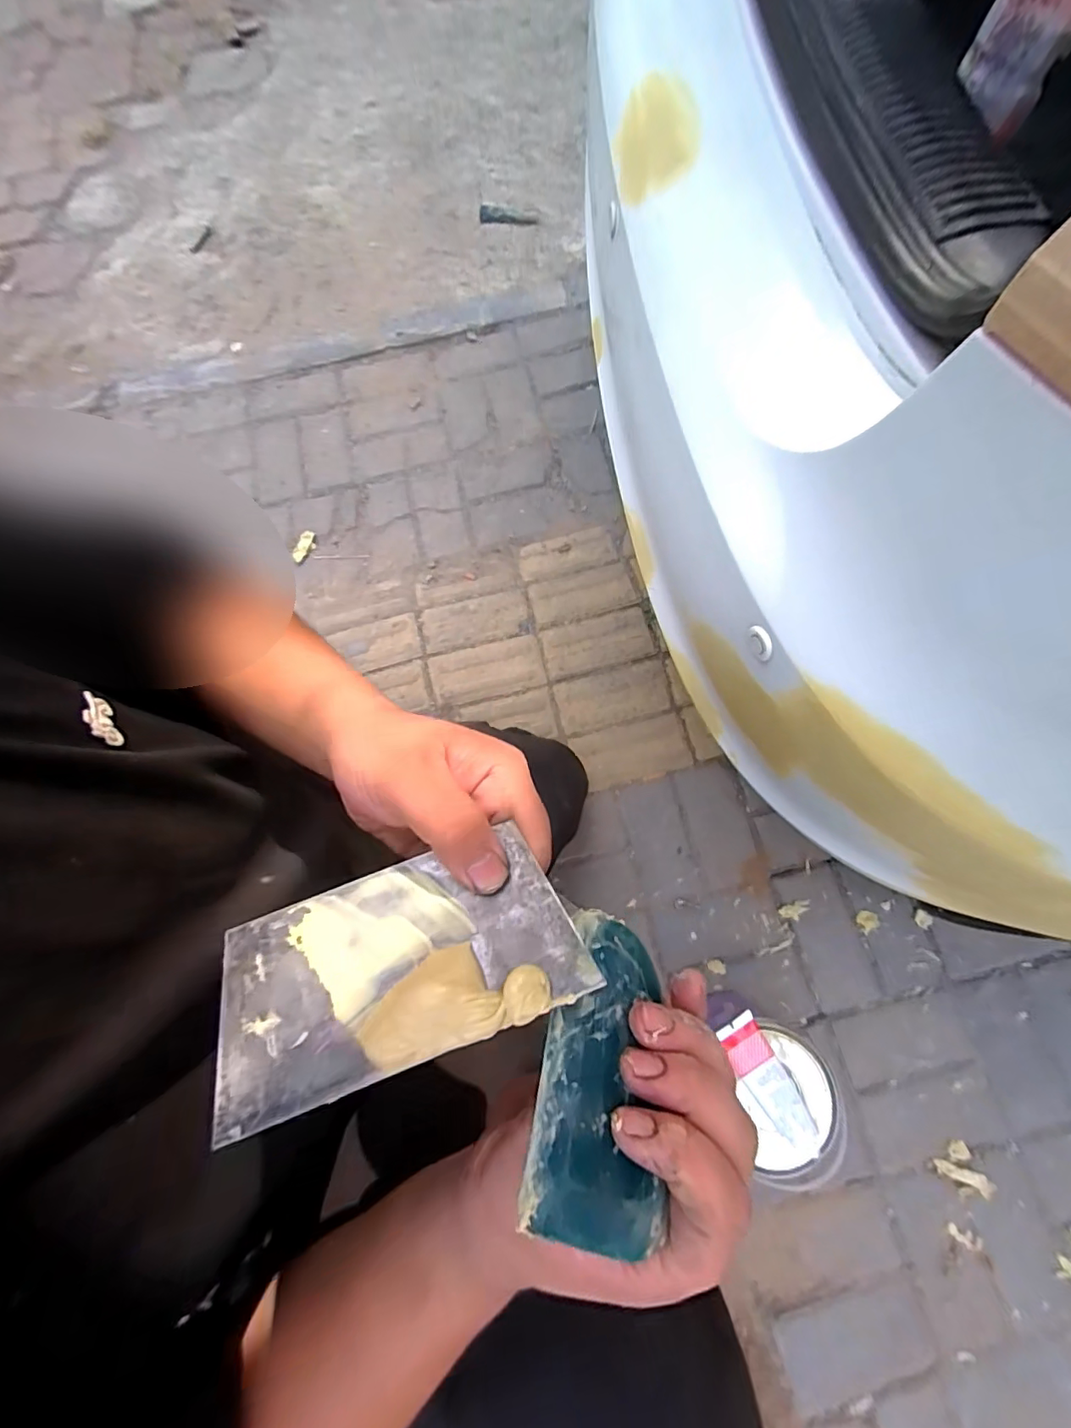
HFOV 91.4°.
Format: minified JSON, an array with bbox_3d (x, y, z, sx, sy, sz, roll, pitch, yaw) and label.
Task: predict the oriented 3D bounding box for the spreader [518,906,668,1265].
[{"bbox_3d":[0.026,0.128,0.195,0.054,0.004,0.101,33,44,-22],"label":"spreader"}]

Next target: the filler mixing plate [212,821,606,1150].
[{"bbox_3d":[-0.055,0.094,0.200,0.137,0.009,0.074,-20,51,-3],"label":"filler mixing plate"}]

